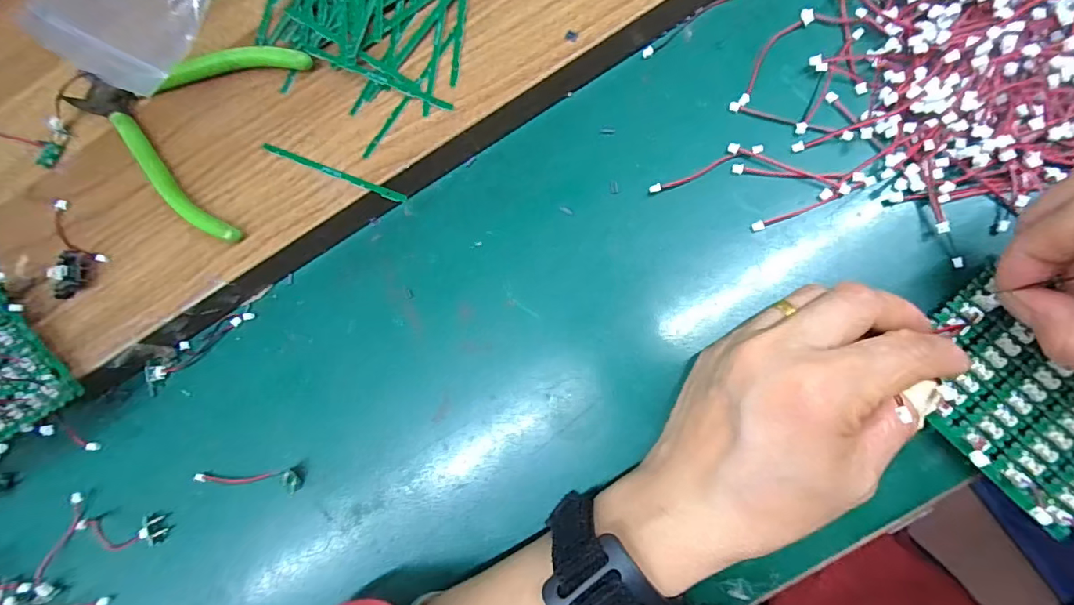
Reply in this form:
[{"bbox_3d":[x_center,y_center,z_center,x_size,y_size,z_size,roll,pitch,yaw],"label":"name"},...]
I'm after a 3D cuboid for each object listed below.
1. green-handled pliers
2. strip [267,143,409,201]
[{"bbox_3d":[-0.199,-0.101,0.255,0.135,0.022,0.104,18,91,8],"label":"green-handled pliers"},{"bbox_3d":[-0.105,-0.066,0.243,0.082,0.004,0.004,21,85,13],"label":"strip"}]

